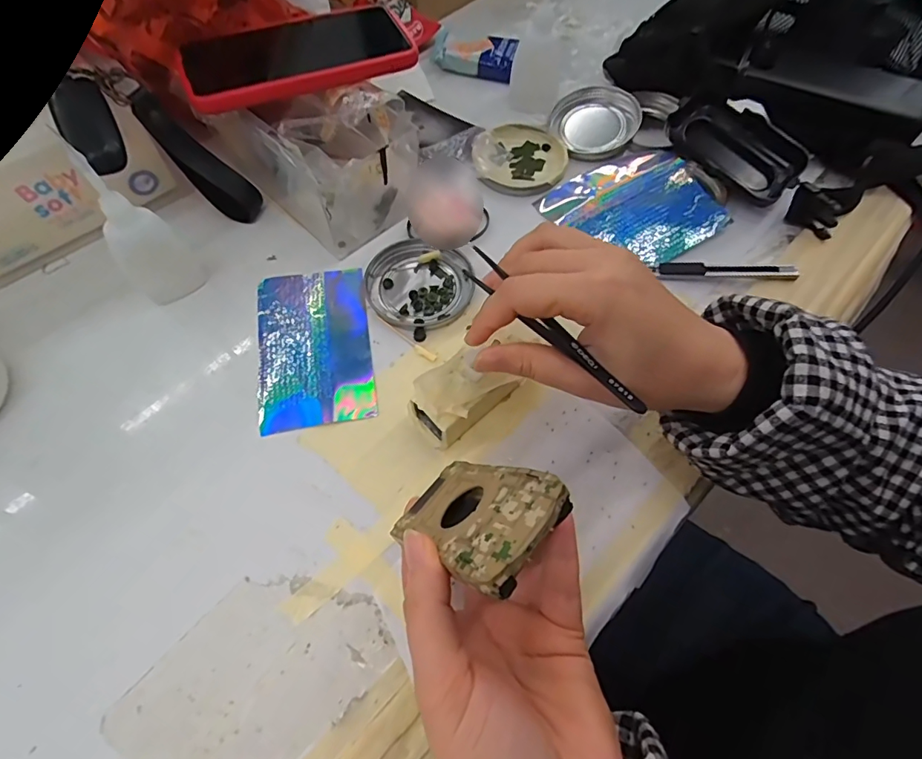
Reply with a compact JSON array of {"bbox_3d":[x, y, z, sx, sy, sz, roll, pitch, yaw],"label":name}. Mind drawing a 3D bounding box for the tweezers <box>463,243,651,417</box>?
[{"bbox_3d":[0.044,-0.026,0.246,0.018,0.004,0.121,-38,70,-18],"label":"tweezers"}]

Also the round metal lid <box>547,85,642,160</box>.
[{"bbox_3d":[0.123,-0.236,0.442,0.078,0.014,0.078,0,63,-1],"label":"round metal lid"}]

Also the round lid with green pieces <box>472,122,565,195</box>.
[{"bbox_3d":[0.051,-0.193,0.426,0.079,0.013,0.081,0,63,-1],"label":"round lid with green pieces"}]

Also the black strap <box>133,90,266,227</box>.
[{"bbox_3d":[-0.197,-0.163,0.366,0.025,0.101,0.025,-1,53,46],"label":"black strap"}]

